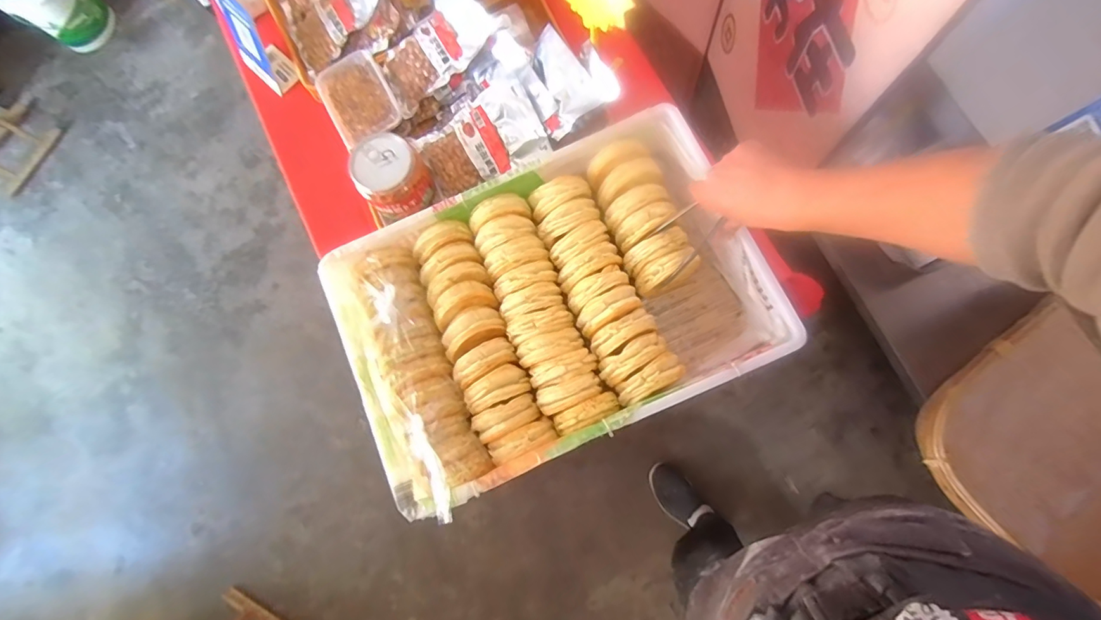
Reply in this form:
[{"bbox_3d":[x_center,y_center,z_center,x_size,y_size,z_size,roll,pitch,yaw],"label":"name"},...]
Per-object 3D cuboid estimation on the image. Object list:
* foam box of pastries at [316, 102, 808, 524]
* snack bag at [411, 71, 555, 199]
[{"bbox_3d":[0.001,-0.008,0.733,0.601,0.122,0.414,-25,77,-4],"label":"foam box of pastries"},{"bbox_3d":[-0.114,-0.279,0.818,0.204,0.028,0.140,-30,96,12],"label":"snack bag"}]

